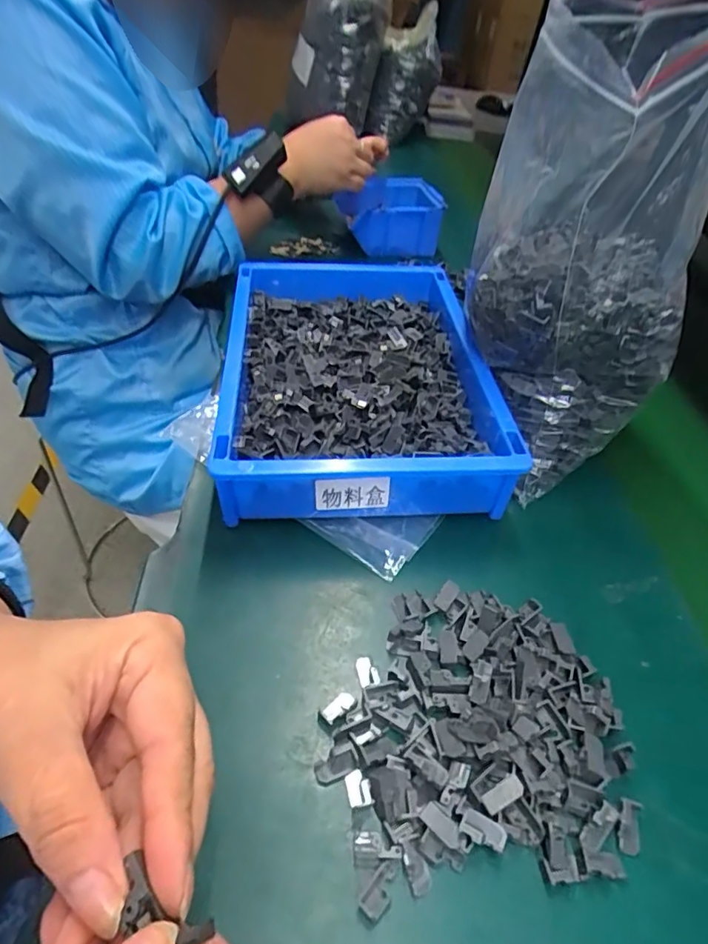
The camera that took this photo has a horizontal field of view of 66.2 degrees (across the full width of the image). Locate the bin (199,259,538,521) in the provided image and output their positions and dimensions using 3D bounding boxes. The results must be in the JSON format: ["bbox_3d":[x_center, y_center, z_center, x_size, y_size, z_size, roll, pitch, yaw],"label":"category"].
[{"bbox_3d":[-0.001,-0.086,0.477,0.205,0.072,0.312,1,44,-7],"label":"bin"}]

